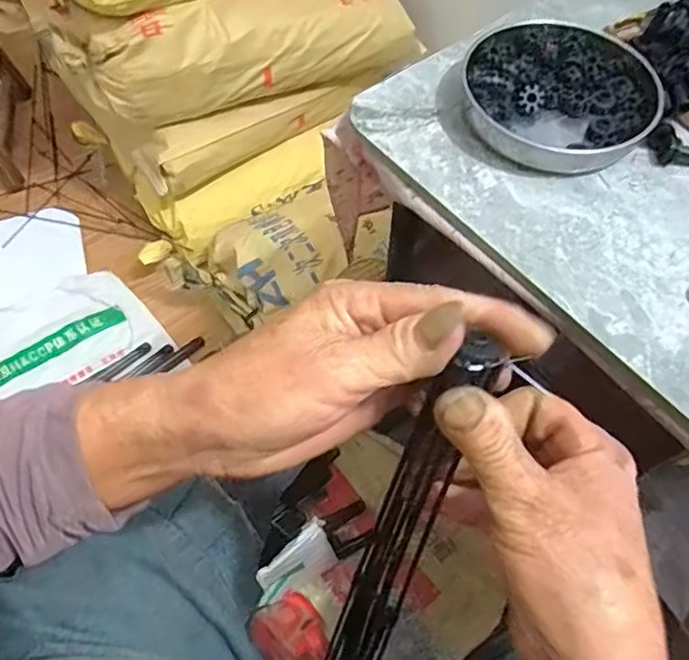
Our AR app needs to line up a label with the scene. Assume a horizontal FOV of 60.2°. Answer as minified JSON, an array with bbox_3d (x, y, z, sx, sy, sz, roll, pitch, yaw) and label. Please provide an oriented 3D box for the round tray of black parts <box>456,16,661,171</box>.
[{"bbox_3d":[0.160,-0.177,0.438,0.135,0.028,0.133,0,60,0],"label":"round tray of black parts"}]

